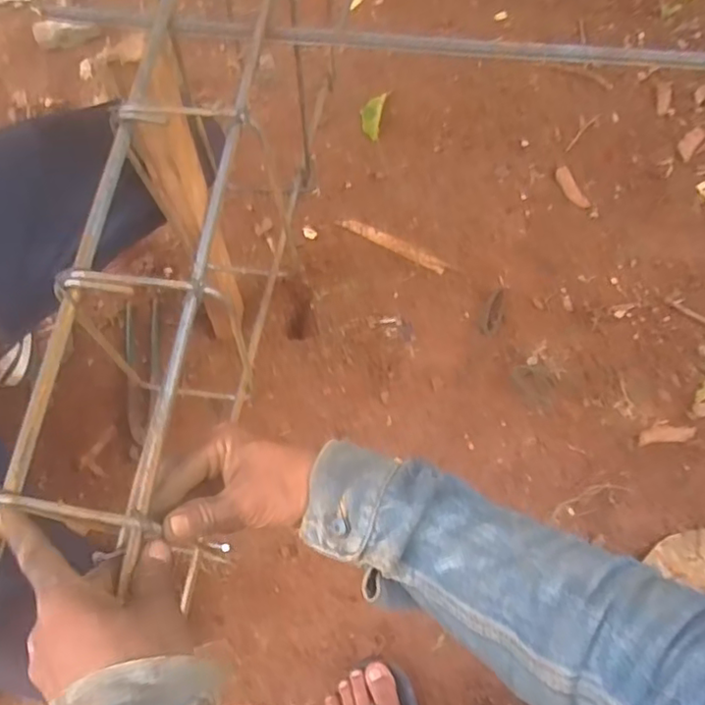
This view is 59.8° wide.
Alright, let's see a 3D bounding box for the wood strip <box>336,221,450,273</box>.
[{"bbox_3d":[0.059,-0.160,0.905,0.175,0.007,0.022,29,72,14],"label":"wood strip"}]

